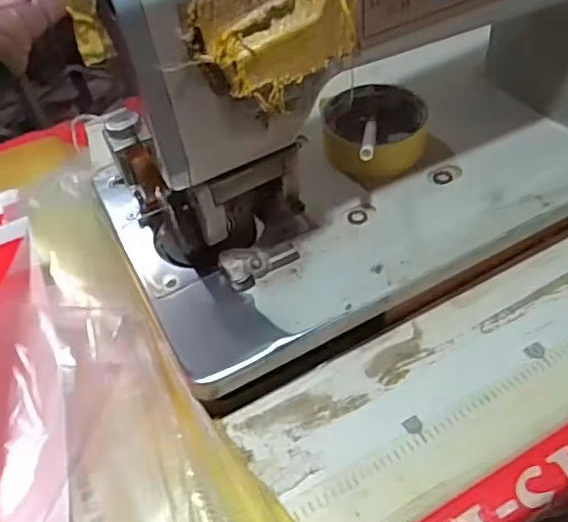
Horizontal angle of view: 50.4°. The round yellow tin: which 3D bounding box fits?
[{"bbox_3d":[0.072,-0.100,0.475,0.079,0.033,0.086,-3,49,4],"label":"round yellow tin"}]

